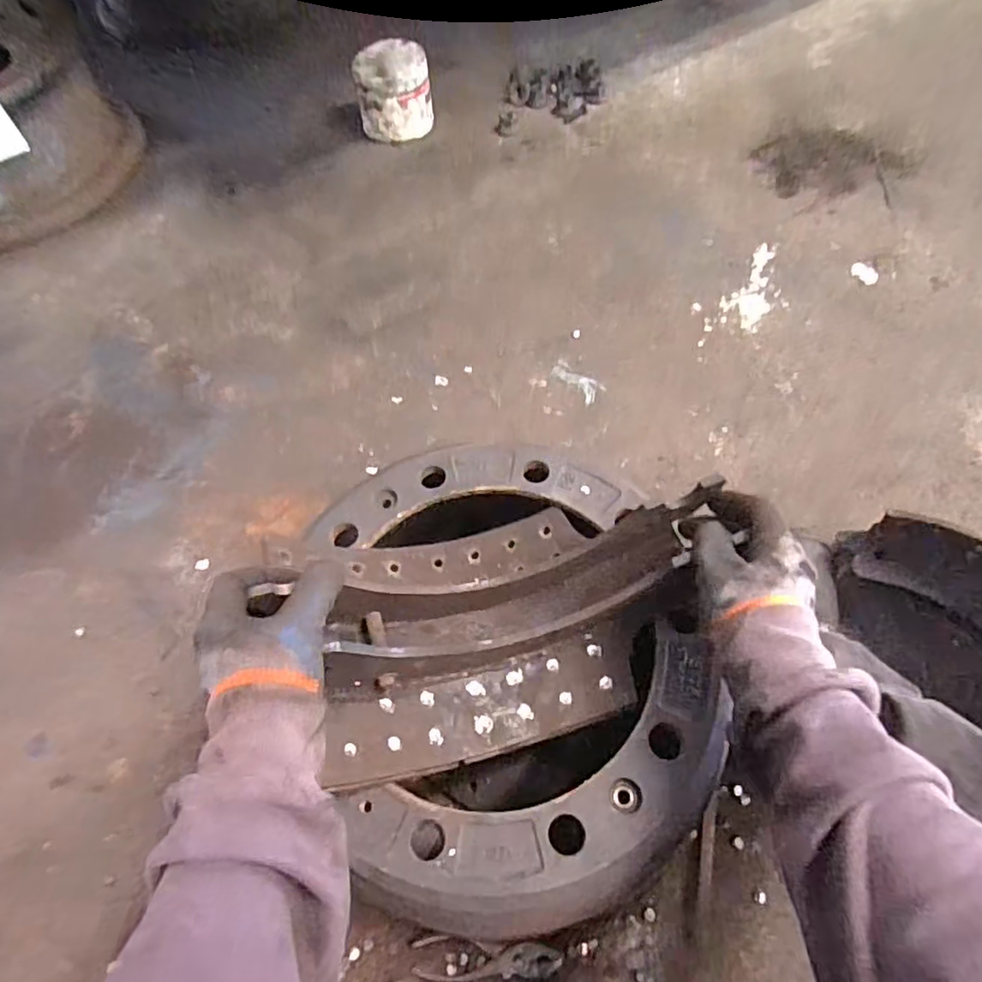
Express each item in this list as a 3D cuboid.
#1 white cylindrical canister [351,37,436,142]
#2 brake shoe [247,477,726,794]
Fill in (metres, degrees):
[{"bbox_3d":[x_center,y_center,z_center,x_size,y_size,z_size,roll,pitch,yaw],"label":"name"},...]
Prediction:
[{"bbox_3d":[-0.207,-0.869,1.356,0.150,0.129,0.158,-1,60,2],"label":"white cylindrical canister"},{"bbox_3d":[0.017,0.094,0.518,0.315,0.125,0.193,-16,61,-7],"label":"brake shoe"}]

